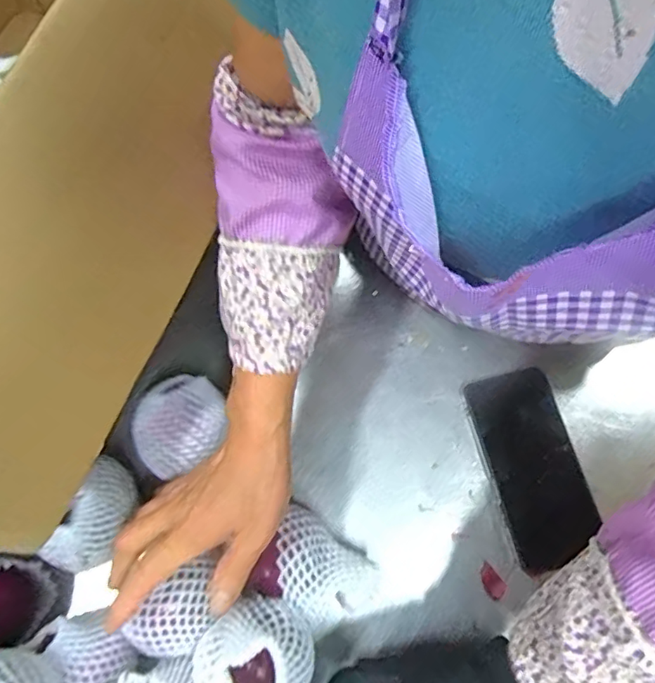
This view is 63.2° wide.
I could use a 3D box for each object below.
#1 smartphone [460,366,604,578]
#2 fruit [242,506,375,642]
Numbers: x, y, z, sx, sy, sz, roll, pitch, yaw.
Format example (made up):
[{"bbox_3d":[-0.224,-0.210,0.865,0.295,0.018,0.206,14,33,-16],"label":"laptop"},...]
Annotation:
[{"bbox_3d":[0.183,0.109,0.478,0.079,0.006,0.167,-15,73,-2],"label":"smartphone"},{"bbox_3d":[-0.007,0.184,0.429,0.091,0.069,0.063,34,77,12],"label":"fruit"}]

